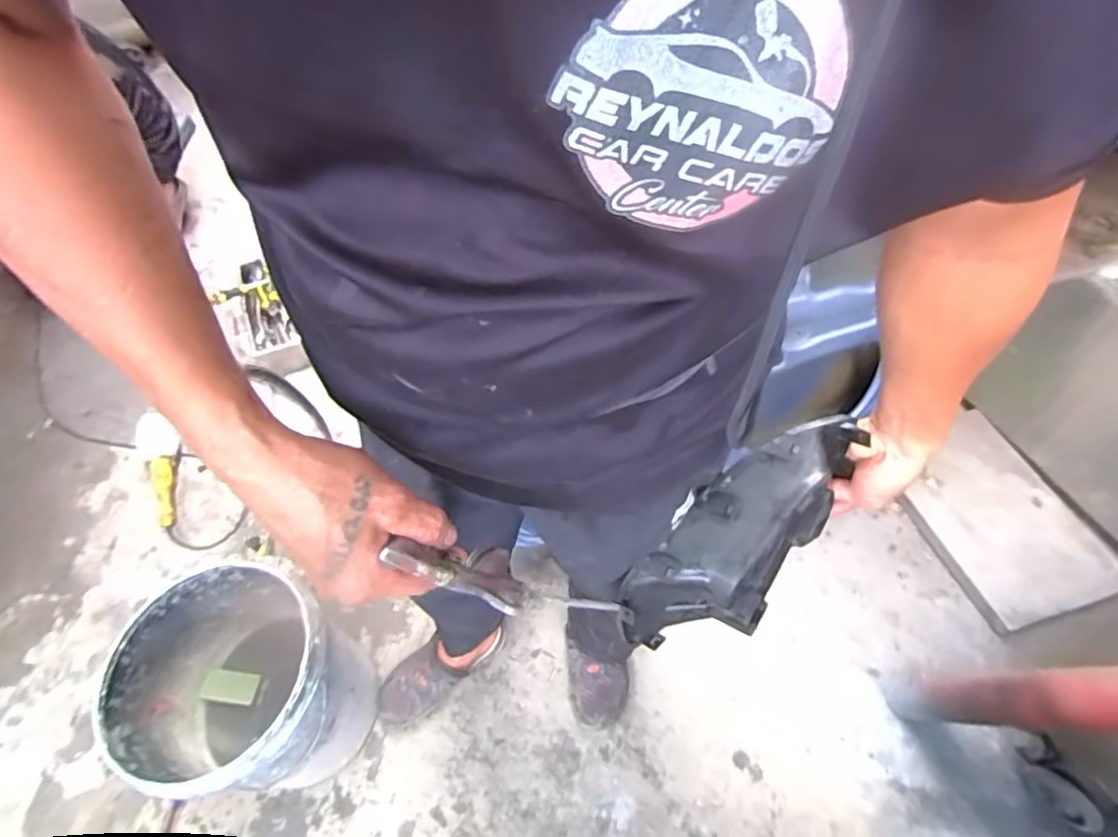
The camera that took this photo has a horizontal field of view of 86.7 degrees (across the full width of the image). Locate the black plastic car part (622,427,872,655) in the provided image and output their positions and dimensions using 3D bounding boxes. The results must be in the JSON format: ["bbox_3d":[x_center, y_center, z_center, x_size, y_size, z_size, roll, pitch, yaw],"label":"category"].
[{"bbox_3d":[0.176,0.125,0.582,0.296,0.080,0.109,-48,65,10],"label":"black plastic car part"}]

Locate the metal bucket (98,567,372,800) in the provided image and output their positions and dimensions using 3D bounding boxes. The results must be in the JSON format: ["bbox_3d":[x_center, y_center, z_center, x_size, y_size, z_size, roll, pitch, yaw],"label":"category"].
[{"bbox_3d":[-0.496,0.436,0.967,0.301,0.308,0.283,-2,56,3],"label":"metal bucket"}]

